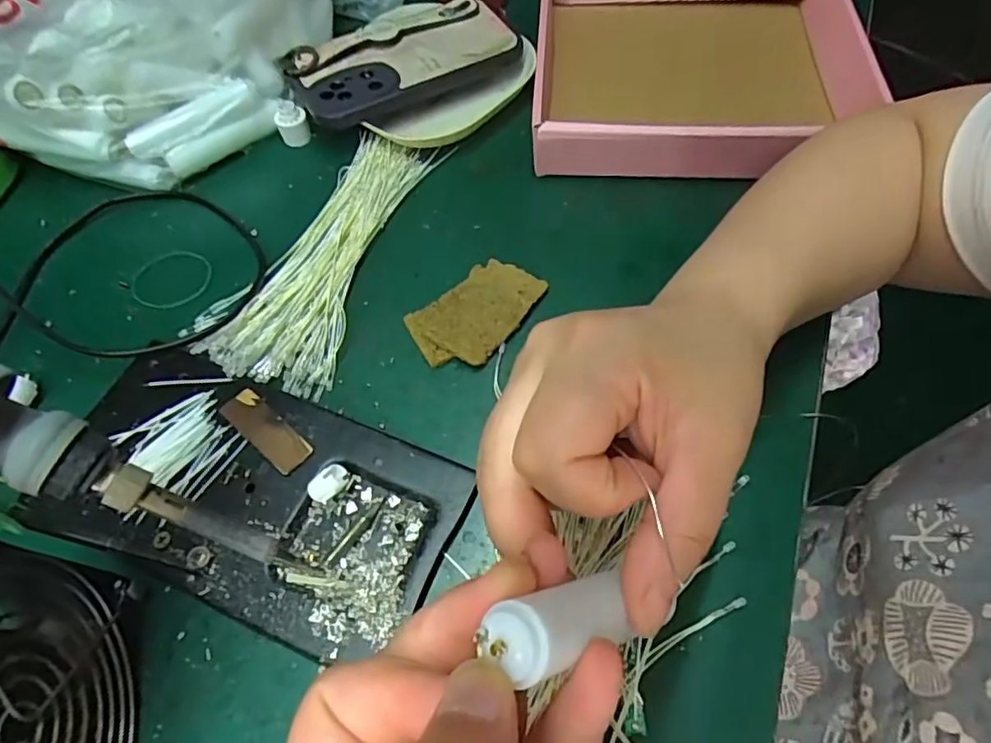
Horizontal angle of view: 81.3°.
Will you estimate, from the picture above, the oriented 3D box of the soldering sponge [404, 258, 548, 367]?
[{"bbox_3d":[-0.010,-0.034,0.329,0.076,0.011,0.050,-38,66,-17],"label":"soldering sponge"}]

